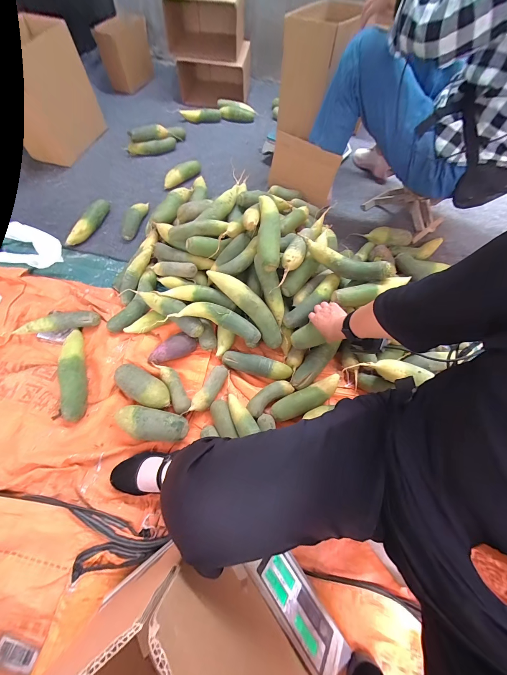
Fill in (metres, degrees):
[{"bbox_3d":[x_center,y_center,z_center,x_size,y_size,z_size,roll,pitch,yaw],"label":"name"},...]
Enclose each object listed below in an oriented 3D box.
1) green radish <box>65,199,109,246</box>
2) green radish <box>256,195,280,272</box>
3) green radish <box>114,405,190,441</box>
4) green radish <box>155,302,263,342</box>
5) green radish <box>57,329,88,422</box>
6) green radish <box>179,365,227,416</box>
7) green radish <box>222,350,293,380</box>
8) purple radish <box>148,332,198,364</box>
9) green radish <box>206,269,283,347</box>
[{"bbox_3d":[-0.598,-0.422,0.932,0.053,0.059,0.230,9,62,2],"label":"green radish"},{"bbox_3d":[0.044,-0.306,0.719,0.065,0.050,0.265,4,63,-2],"label":"green radish"},{"bbox_3d":[-0.248,0.215,0.625,0.176,0.066,0.073,10,63,2],"label":"green radish"},{"bbox_3d":[-0.103,-0.050,0.710,0.261,0.054,0.073,19,62,-6],"label":"green radish"},{"bbox_3d":[-0.481,0.087,0.686,0.062,0.053,0.267,-10,63,-8],"label":"green radish"},{"bbox_3d":[-0.118,0.145,0.683,0.047,0.046,0.158,25,64,10],"label":"green radish"},{"bbox_3d":[0.010,0.080,0.724,0.197,0.053,0.046,14,62,4],"label":"green radish"},{"bbox_3d":[-0.232,0.037,0.734,0.141,0.060,0.059,-31,68,-18],"label":"purple radish"},{"bbox_3d":[-0.015,-0.095,0.722,0.291,0.057,0.065,47,68,-1],"label":"green radish"}]

